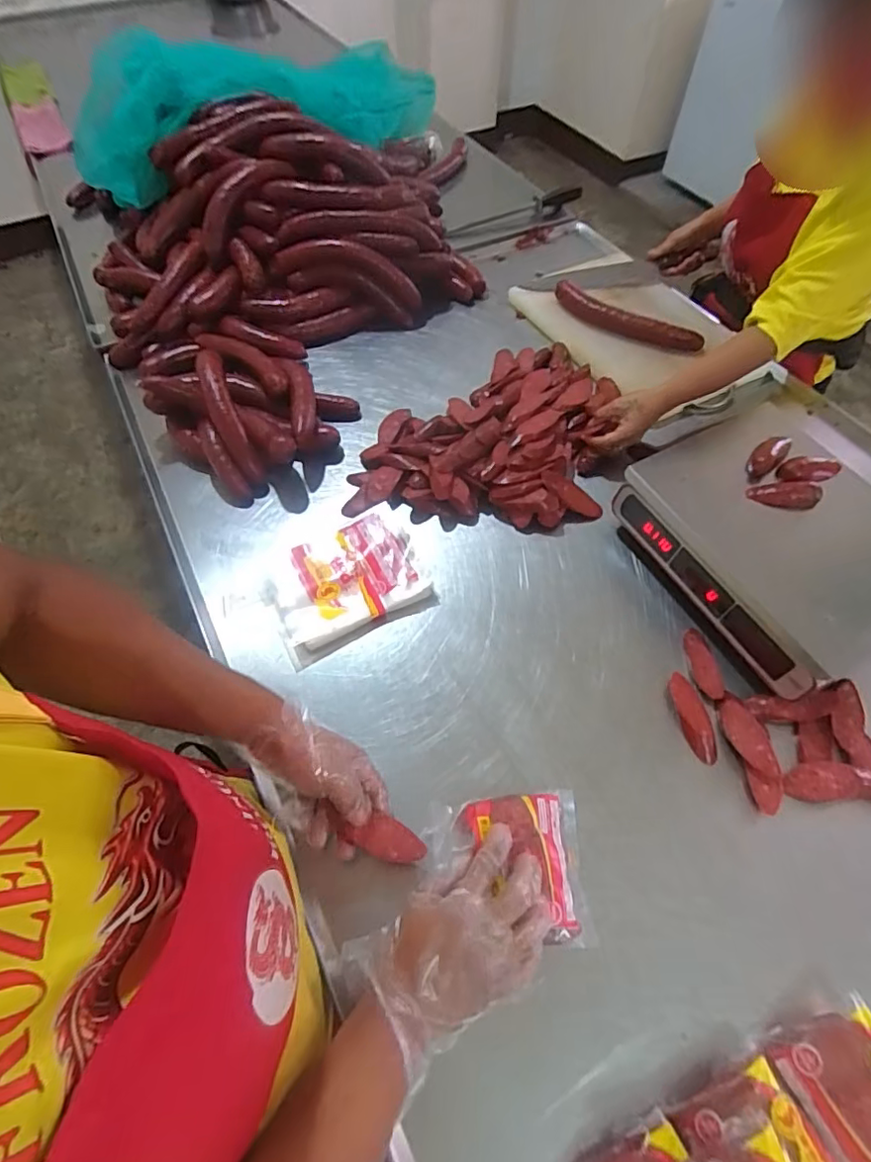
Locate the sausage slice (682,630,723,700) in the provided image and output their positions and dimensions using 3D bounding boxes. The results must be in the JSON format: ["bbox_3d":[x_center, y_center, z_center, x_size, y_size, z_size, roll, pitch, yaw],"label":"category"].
[{"bbox_3d":[0.342,0.105,0.722,0.031,0.008,0.092,-6,58,-4],"label":"sausage slice"}]

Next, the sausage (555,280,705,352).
[{"bbox_3d":[0.357,-0.491,1.073,0.299,0.043,0.052,27,62,15],"label":"sausage"}]

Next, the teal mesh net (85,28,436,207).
[{"bbox_3d":[-0.384,-1.083,1.263,0.837,0.240,0.338,-25,62,-15],"label":"teal mesh net"}]

